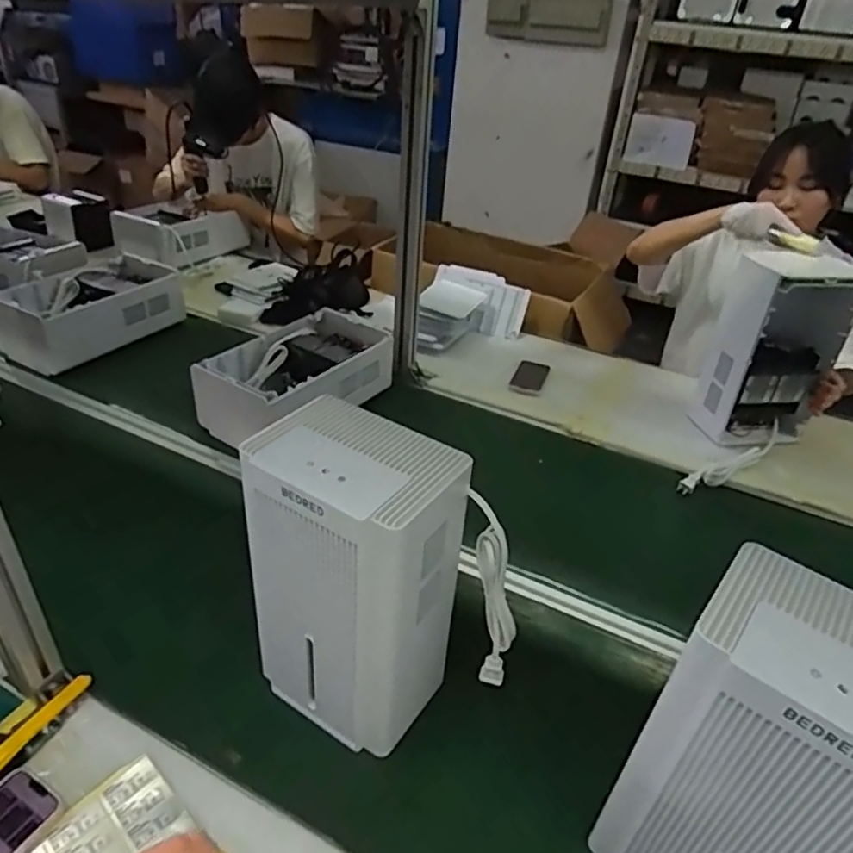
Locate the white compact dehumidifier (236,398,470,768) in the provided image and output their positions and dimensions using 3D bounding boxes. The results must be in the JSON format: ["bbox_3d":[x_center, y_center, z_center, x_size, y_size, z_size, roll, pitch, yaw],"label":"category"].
[{"bbox_3d":[-0.077,0.167,0.700,0.191,0.345,0.136,23,38,25],"label":"white compact dehumidifier"}]

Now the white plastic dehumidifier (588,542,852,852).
[{"bbox_3d":[0.290,0.299,0.551,0.191,0.333,0.136,28,40,30],"label":"white plastic dehumidifier"}]

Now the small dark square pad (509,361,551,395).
[{"bbox_3d":[0.233,-0.110,1.445,0.071,0.012,0.143,15,35,15],"label":"small dark square pad"}]

